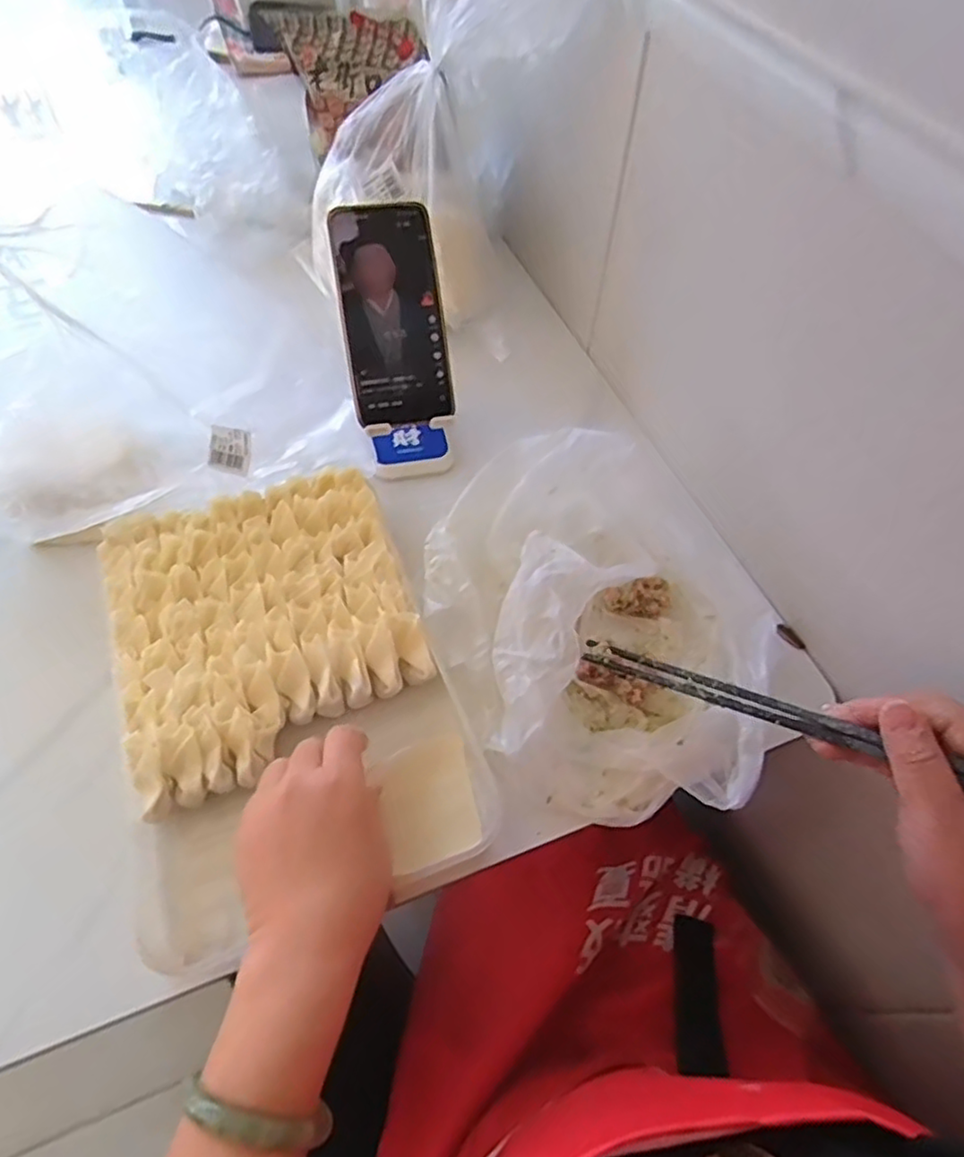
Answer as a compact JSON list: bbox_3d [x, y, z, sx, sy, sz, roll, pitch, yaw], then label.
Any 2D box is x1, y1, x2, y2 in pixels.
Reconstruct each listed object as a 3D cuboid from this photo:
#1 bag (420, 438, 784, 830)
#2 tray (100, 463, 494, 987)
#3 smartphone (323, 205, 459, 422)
[{"bbox_3d":[0.078,0.029,0.434,0.244,0.088,0.204,39,63,21],"label":"bag"},{"bbox_3d":[-0.131,0.067,0.433,0.202,0.054,0.286,-17,59,-14],"label":"tray"},{"bbox_3d":[-0.068,-0.199,0.498,0.078,0.012,0.158,-10,97,-9],"label":"smartphone"}]

